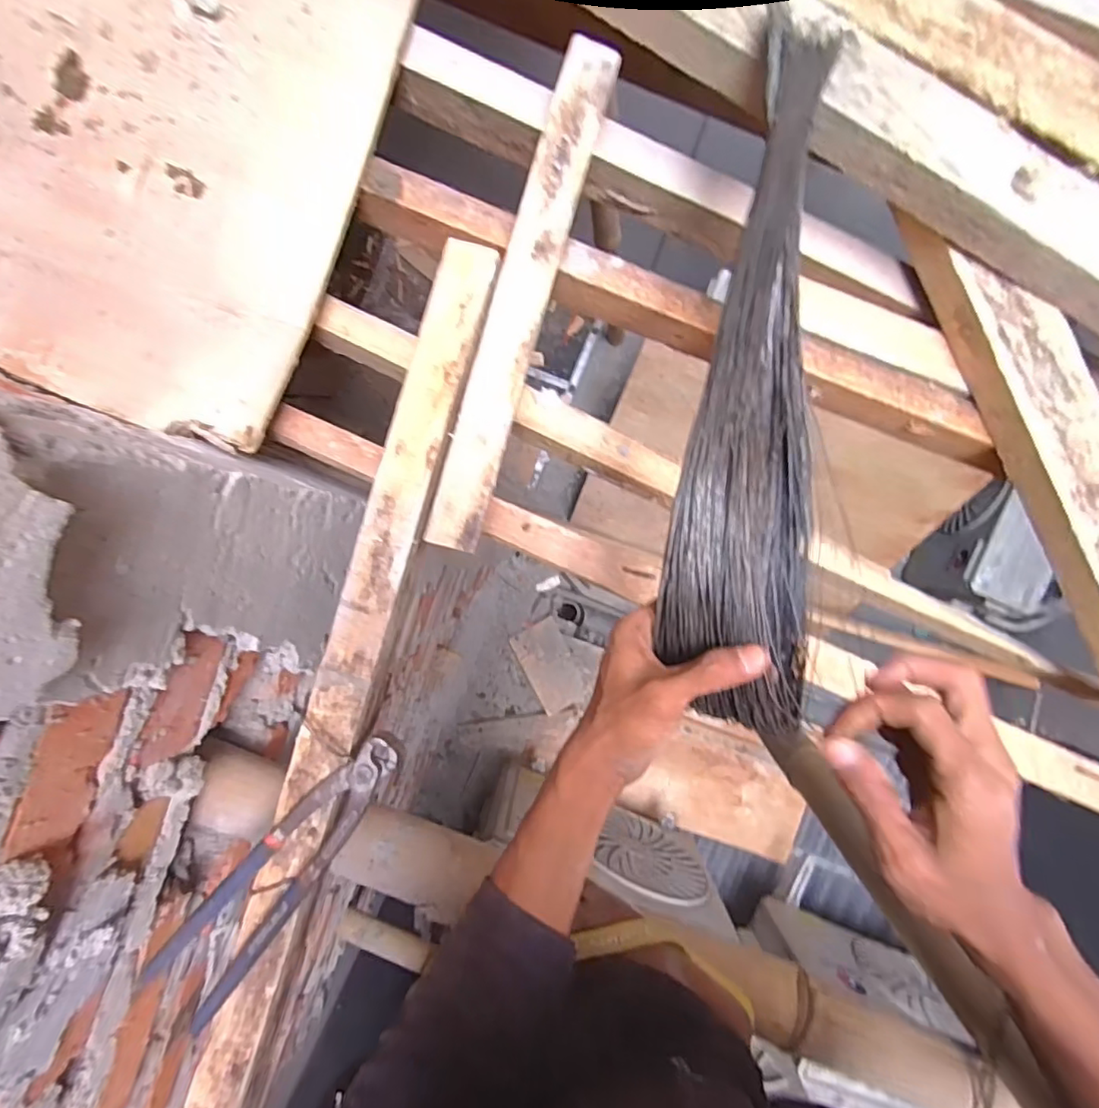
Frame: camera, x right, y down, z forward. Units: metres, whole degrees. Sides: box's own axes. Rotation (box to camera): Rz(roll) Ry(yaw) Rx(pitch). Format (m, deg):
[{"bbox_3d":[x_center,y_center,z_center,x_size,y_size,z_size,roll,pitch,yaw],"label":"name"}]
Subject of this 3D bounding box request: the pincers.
[{"bbox_3d":[-0.175,0.210,0.382,0.052,0.021,0.208,41,92,-1],"label":"pincers"}]

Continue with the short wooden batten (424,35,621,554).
[{"bbox_3d":[-0.019,-0.179,0.397,0.037,0.016,0.359,16,92,0],"label":"short wooden batten"}]

